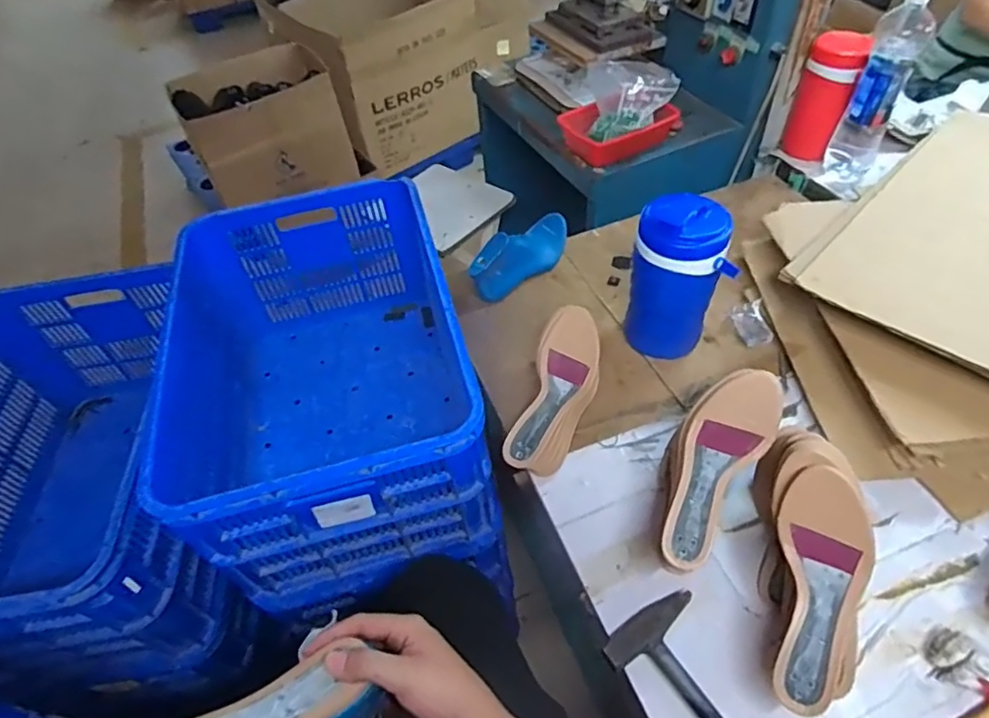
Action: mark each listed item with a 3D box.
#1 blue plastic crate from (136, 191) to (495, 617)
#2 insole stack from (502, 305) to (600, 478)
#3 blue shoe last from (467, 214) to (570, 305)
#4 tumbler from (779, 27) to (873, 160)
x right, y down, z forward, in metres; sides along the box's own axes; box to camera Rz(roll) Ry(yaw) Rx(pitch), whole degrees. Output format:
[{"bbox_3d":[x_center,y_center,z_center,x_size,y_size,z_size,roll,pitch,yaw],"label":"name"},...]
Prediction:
[{"bbox_3d":[-0.275,0.026,1.000,0.427,0.332,0.608,-14,50,-5],"label":"blue plastic crate"},{"bbox_3d":[0.089,0.046,0.836,0.094,0.062,0.247,12,66,19],"label":"insole stack"},{"bbox_3d":[0.053,-0.192,1.044,0.084,0.105,0.236,23,56,24],"label":"blue shoe last"},{"bbox_3d":[0.628,-0.497,1.128,0.097,0.223,0.092,-3,50,4],"label":"tumbler"}]

